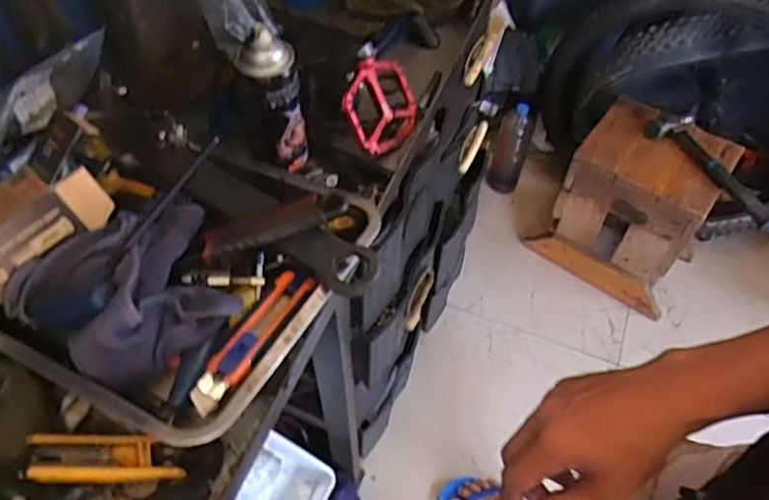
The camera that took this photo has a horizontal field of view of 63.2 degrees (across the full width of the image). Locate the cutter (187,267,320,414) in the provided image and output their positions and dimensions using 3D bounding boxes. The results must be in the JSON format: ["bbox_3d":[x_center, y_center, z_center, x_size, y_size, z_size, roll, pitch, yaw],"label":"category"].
[{"bbox_3d":[-0.105,0.069,0.507,0.030,0.023,0.152,19,39,13],"label":"cutter"}]

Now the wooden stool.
[{"bbox_3d":[0.626,-0.098,1.576,0.348,0.440,0.279,37,61,23],"label":"wooden stool"}]

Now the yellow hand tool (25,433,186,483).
[{"bbox_3d":[-0.231,0.172,0.521,0.123,0.016,0.038,-1,54,-2],"label":"yellow hand tool"}]

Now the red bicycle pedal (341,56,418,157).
[{"bbox_3d":[-0.004,-0.180,0.764,0.019,0.109,0.114,3,32,44],"label":"red bicycle pedal"}]

